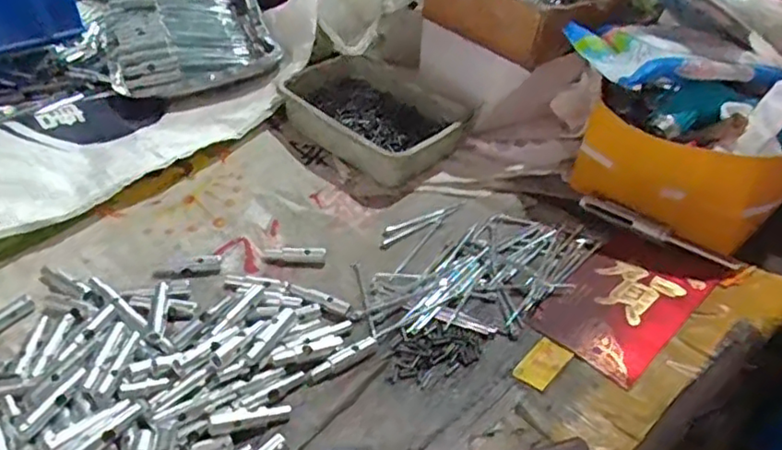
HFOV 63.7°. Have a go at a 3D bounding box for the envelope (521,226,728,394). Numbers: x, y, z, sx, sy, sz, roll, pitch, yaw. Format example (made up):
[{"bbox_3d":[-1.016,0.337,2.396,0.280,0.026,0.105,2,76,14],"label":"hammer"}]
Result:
[{"bbox_3d":[0.186,0.052,0.486,0.085,0.004,0.160,34,50,28],"label":"envelope"}]

